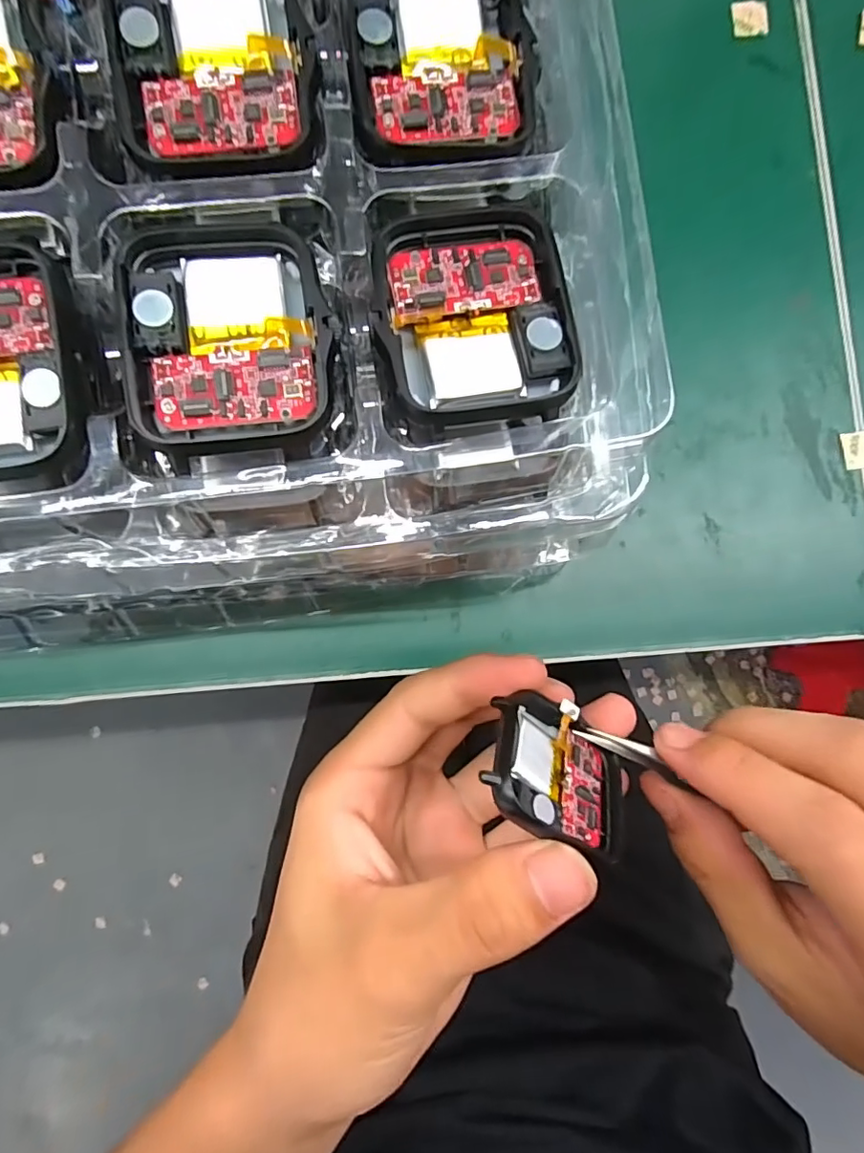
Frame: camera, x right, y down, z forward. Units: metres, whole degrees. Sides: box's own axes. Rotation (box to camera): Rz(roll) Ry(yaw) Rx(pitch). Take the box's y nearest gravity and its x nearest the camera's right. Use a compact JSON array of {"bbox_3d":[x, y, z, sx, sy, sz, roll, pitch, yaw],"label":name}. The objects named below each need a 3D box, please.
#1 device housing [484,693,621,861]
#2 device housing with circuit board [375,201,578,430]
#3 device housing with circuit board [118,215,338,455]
[{"bbox_3d":[0.036,0.054,0.149,0.049,0.005,0.035,32,49,-21],"label":"device housing"},{"bbox_3d":[0.008,-0.053,0.108,0.038,0.007,0.044,-5,86,-5],"label":"device housing with circuit board"},{"bbox_3d":[-0.039,-0.047,0.104,0.037,0.008,0.044,-7,86,-5],"label":"device housing with circuit board"}]

